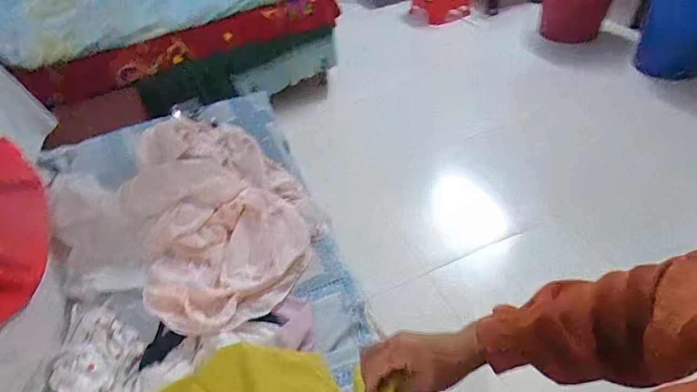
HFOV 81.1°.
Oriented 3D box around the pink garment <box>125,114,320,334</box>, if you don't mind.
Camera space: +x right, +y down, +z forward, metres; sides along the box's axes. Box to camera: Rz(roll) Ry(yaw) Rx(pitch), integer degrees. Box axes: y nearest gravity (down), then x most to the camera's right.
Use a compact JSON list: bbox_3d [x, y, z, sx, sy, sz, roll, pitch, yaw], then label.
[{"bbox_3d":[-0.305,0.020,0.978,0.415,0.139,0.587,-24,47,-19],"label":"pink garment"}]

